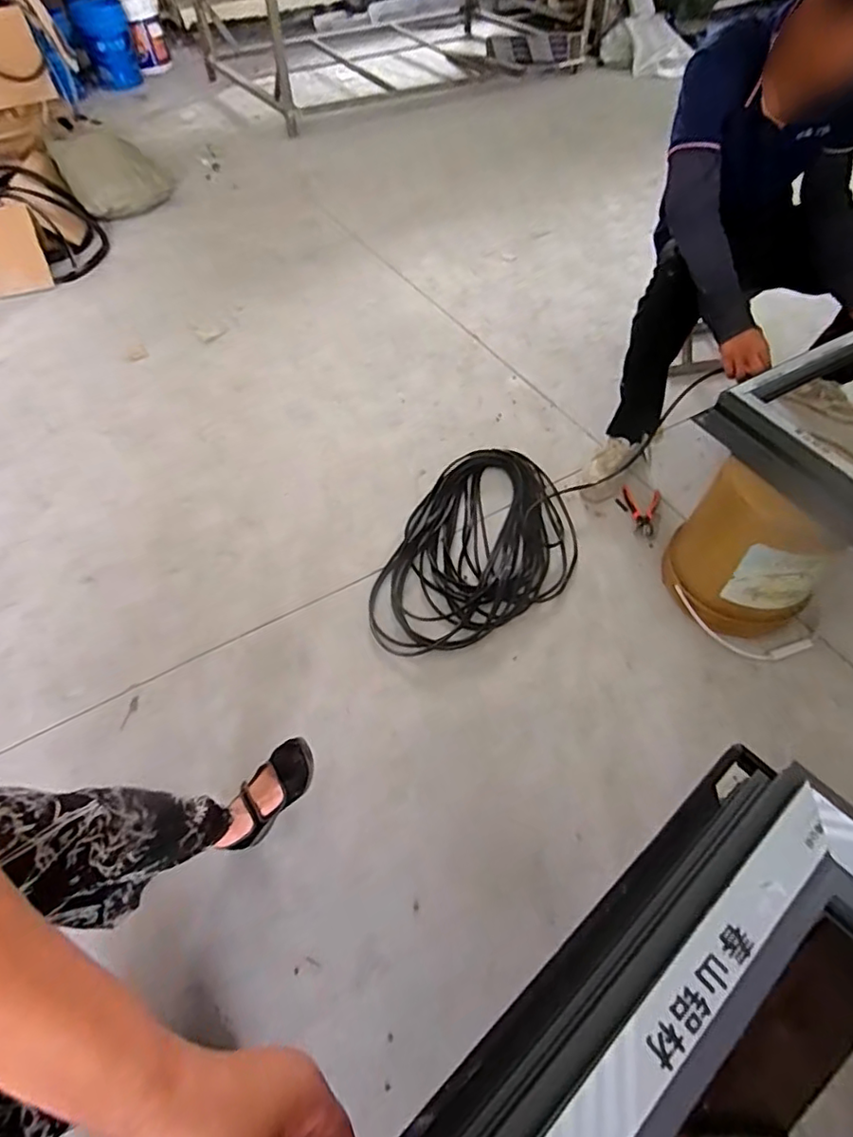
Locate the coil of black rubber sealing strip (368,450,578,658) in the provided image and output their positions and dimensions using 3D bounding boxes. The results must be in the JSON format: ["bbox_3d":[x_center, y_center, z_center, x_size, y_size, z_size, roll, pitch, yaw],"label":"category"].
[{"bbox_3d":[0.146,-0.047,1.473,0.434,0.047,0.655,18,57,16],"label":"coil of black rubber sealing strip"}]

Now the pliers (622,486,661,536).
[{"bbox_3d":[0.573,-0.148,1.517,0.104,0.014,0.141,4,63,-6],"label":"pliers"}]

